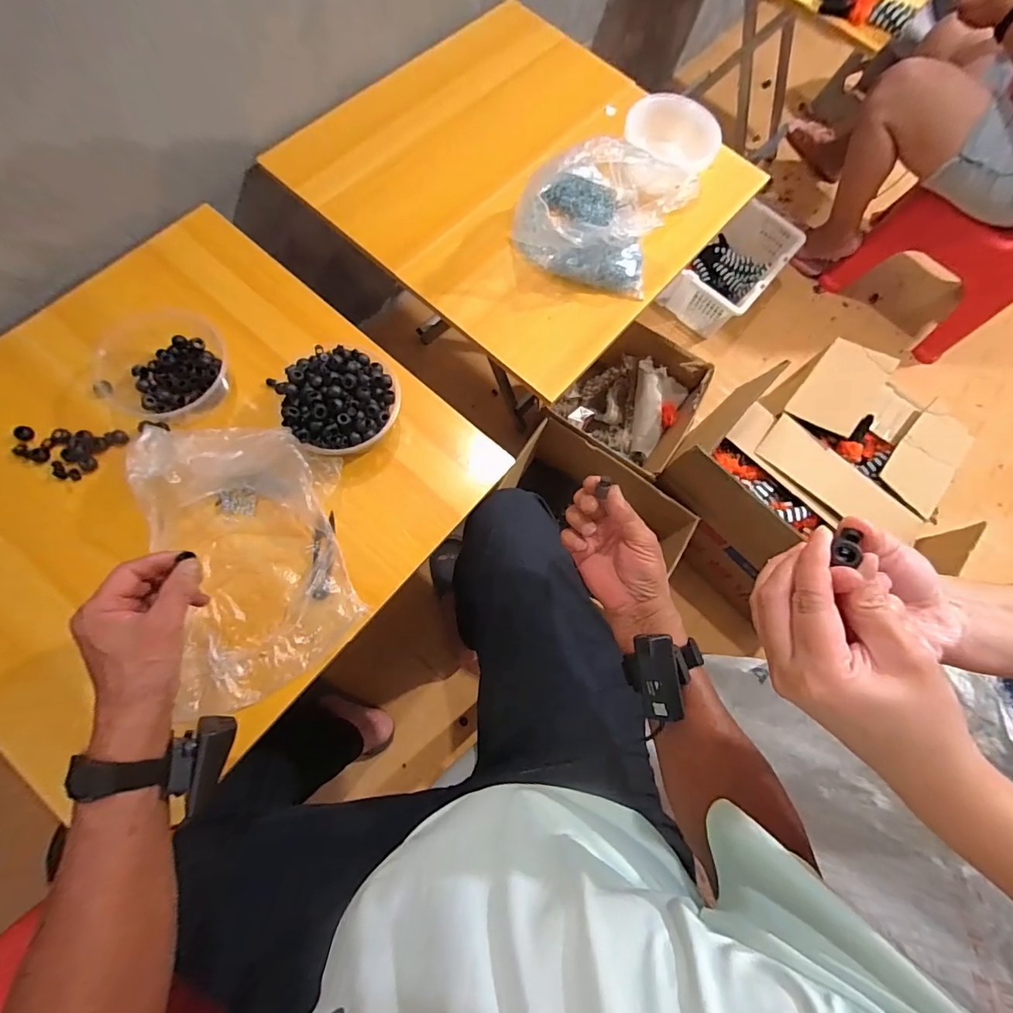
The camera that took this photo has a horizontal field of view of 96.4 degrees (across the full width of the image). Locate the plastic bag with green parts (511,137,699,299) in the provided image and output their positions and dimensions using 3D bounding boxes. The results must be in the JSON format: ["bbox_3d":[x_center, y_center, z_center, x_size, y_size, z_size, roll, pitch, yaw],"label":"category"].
[{"bbox_3d":[0.128,-0.426,0.626,0.214,0.142,0.167,19,74,0],"label":"plastic bag with green parts"}]

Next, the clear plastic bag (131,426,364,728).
[{"bbox_3d":[-0.286,0.056,0.504,0.217,0.068,0.310,-11,76,-8],"label":"clear plastic bag"}]

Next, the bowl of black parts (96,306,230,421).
[{"bbox_3d":[-0.420,-0.173,0.563,0.144,0.054,0.137,1,74,-5],"label":"bowl of black parts"}]

